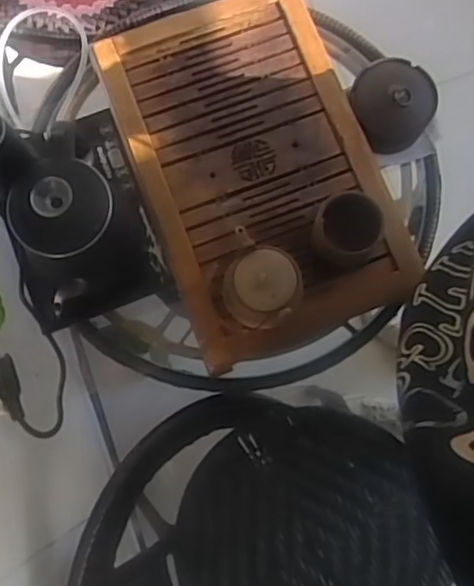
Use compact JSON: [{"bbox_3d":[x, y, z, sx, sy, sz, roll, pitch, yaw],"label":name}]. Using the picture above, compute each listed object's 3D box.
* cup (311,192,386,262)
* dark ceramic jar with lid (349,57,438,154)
[{"bbox_3d":[0.131,-0.079,0.741,0.070,0.065,0.073,0,76,2],"label":"cup"},{"bbox_3d":[0.206,-0.249,0.833,0.107,0.066,0.103,0,76,2],"label":"dark ceramic jar with lid"}]

